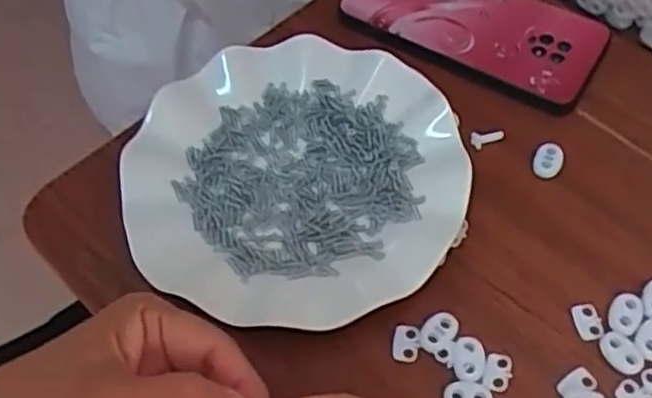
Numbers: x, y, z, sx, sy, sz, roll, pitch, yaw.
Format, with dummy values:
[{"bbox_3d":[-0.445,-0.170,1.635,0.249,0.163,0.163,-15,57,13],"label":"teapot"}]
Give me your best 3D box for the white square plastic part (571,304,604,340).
[{"bbox_3d":[0.133,0.062,0.371,0.013,0.004,0.018,-9,59,-3],"label":"white square plastic part"}]

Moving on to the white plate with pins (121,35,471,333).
[{"bbox_3d":[-0.018,-0.013,0.407,0.179,0.022,0.179,-1,58,2],"label":"white plate with pins"}]

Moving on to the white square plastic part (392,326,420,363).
[{"bbox_3d":[0.040,0.073,0.367,0.013,0.006,0.017,5,59,5],"label":"white square plastic part"}]

